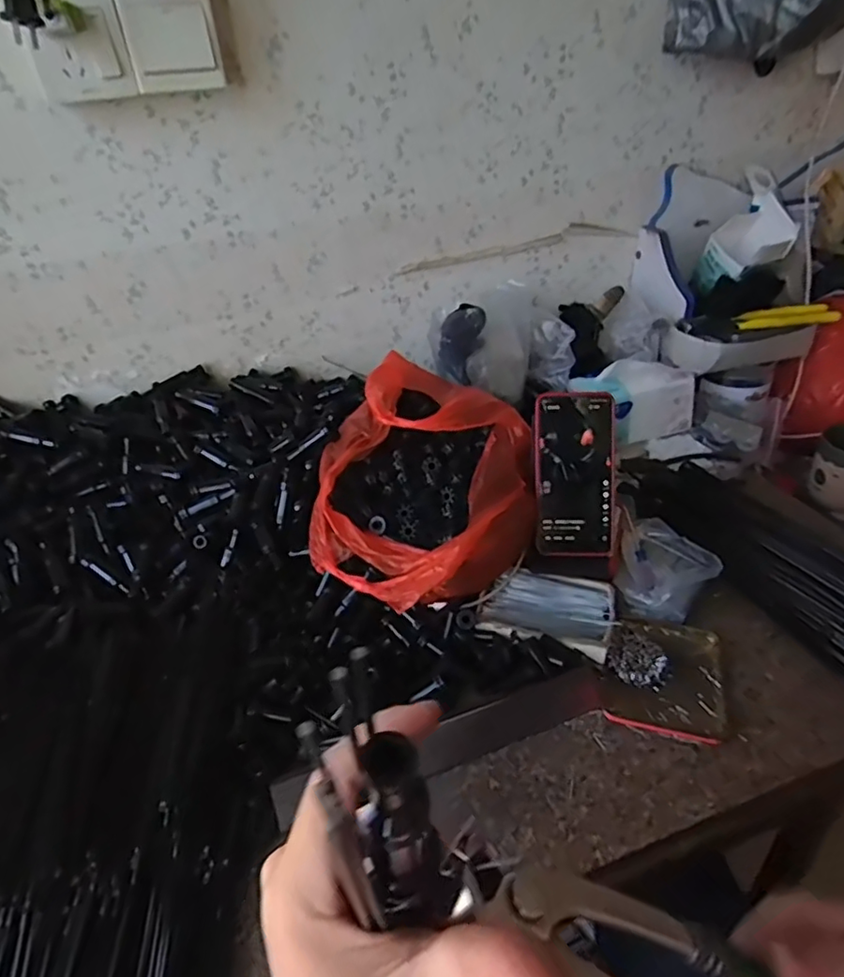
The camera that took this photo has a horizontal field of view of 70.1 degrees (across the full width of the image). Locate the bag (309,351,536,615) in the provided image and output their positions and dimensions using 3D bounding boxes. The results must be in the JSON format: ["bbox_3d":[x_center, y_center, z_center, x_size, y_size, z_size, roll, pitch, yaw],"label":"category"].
[{"bbox_3d":[0.003,-0.011,0.621,0.217,0.150,0.264,-3,34,6],"label":"bag"}]

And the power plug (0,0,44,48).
[{"bbox_3d":[-0.301,-0.361,0.447,0.026,0.055,0.011,-22,36,-20],"label":"power plug"}]

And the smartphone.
[{"bbox_3d":[0.154,-0.013,0.605,0.078,0.163,0.014,-2,3,9],"label":"smartphone"}]

